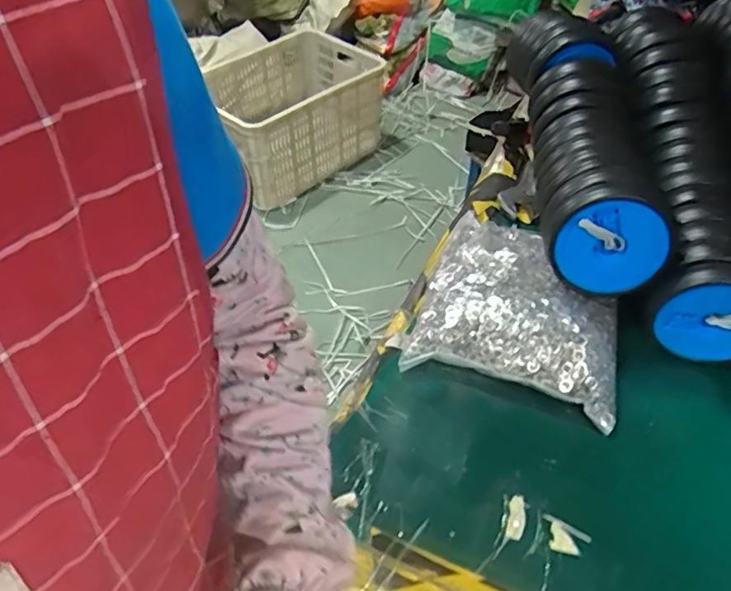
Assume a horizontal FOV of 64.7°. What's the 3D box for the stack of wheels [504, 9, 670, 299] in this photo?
[{"bbox_3d":[0.311,-0.258,0.833,0.144,0.122,0.595,5,48,3],"label":"stack of wheels"}]

